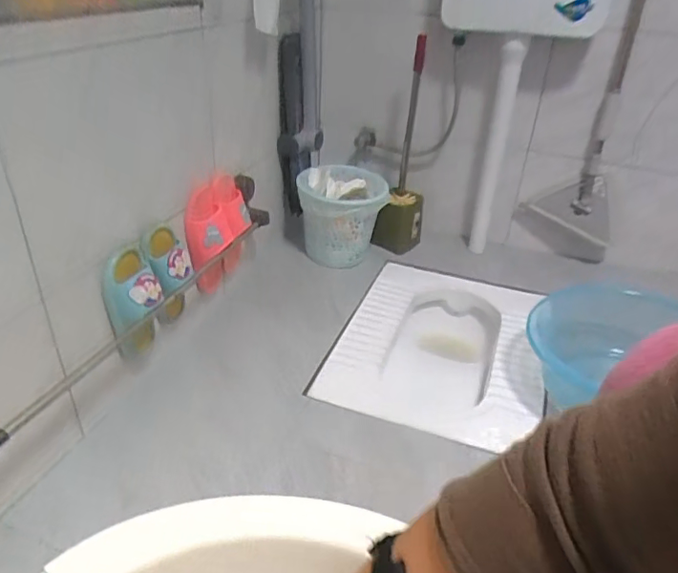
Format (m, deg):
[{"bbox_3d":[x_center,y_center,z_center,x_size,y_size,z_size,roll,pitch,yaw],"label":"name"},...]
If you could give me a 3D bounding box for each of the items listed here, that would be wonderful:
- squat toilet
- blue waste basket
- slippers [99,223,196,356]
[{"bbox_3d":[0.234,0.148,1.241,0.422,0.131,0.582,11,33,15],"label":"squat toilet"},{"bbox_3d":[0.009,-0.181,1.434,0.227,0.224,0.230,3,31,1],"label":"blue waste basket"},{"bbox_3d":[-0.320,0.014,0.941,0.065,0.189,0.191,9,32,12],"label":"slippers"}]

